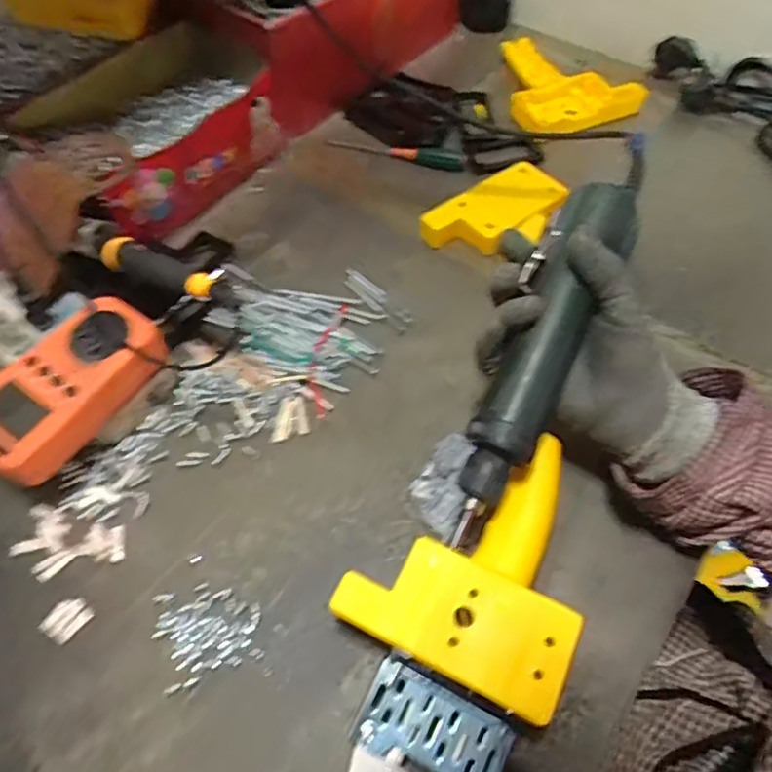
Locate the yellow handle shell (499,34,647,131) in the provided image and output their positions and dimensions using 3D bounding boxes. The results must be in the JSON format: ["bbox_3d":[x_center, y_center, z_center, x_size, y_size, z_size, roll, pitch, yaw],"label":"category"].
[{"bbox_3d":[0.180,-0.325,0.624,0.171,0.039,0.111,36,65,20],"label":"yellow handle shell"}]

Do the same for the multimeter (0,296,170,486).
[{"bbox_3d":[-0.210,-0.001,0.385,0.079,0.029,0.129,32,64,19],"label":"multimeter"}]

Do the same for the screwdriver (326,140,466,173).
[{"bbox_3d":[0.007,-0.235,0.576,0.145,0.014,0.017,17,60,11],"label":"screwdriver"}]

